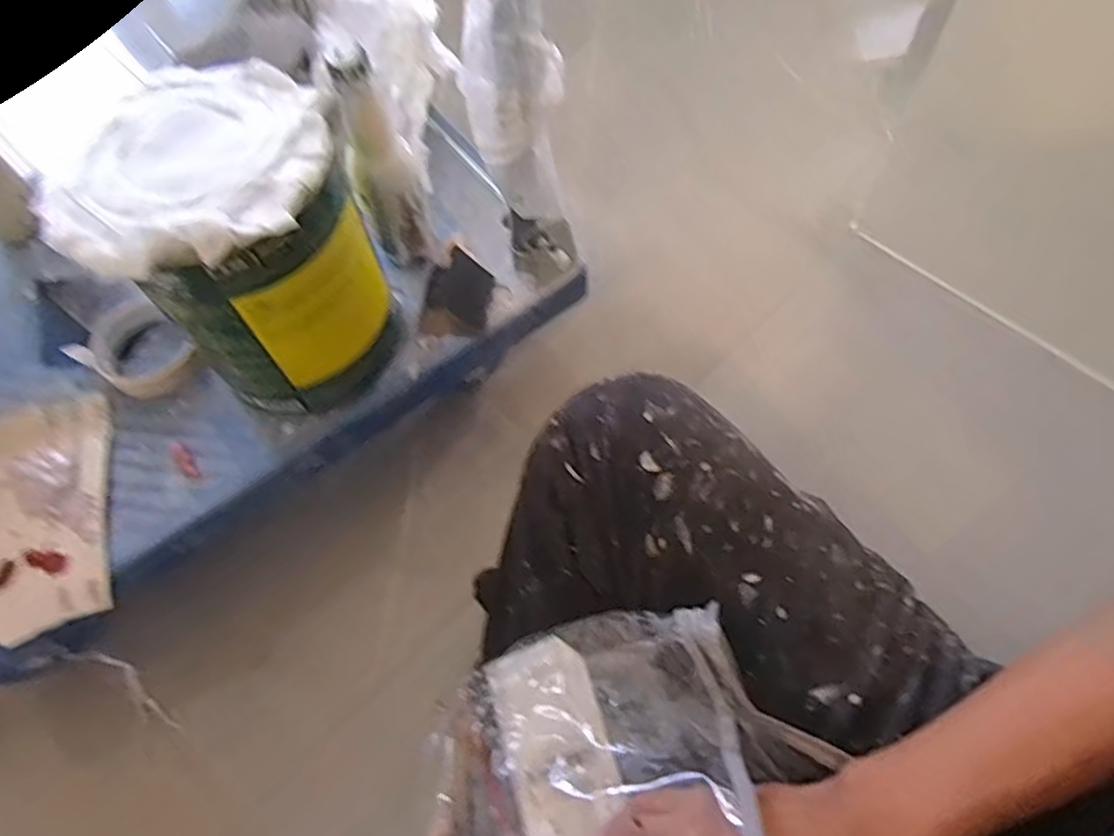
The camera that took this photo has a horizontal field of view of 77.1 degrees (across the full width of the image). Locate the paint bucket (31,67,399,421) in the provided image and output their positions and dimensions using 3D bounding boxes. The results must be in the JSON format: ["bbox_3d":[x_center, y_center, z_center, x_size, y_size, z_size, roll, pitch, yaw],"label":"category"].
[{"bbox_3d":[-0.222,-0.118,0.528,0.174,0.214,0.174,-1,63,2],"label":"paint bucket"}]

